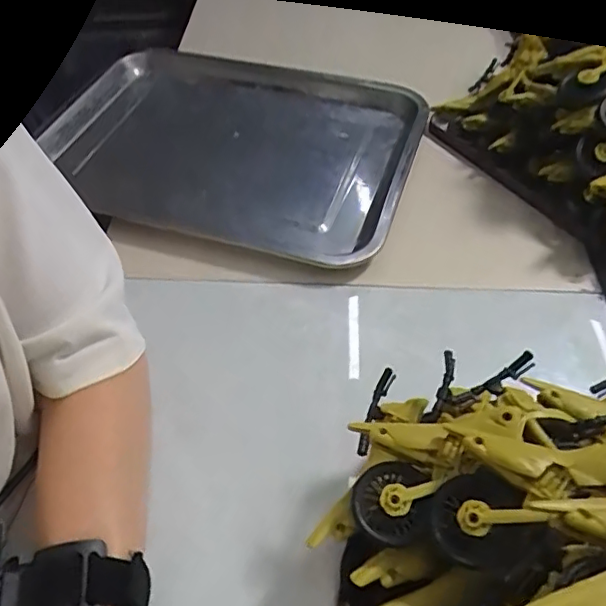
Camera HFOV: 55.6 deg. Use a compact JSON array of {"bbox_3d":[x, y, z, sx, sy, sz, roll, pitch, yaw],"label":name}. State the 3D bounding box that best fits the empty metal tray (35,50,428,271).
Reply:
[{"bbox_3d":[-0.073,-0.150,0.545,0.344,0.040,0.253,16,53,13],"label":"empty metal tray"}]

